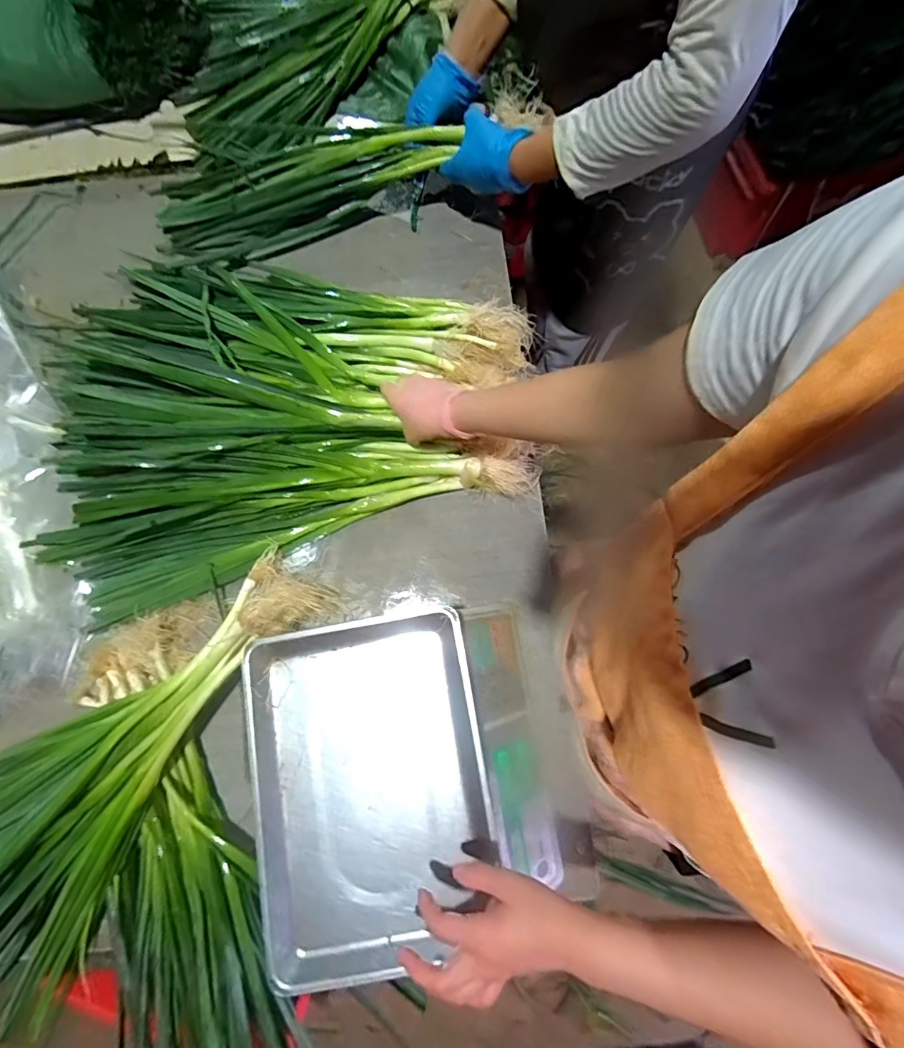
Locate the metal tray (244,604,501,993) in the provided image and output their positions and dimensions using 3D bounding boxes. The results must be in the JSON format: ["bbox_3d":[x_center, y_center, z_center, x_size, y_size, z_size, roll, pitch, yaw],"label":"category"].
[{"bbox_3d":[-0.088,0.273,0.493,0.246,0.028,0.327,-11,77,-1],"label":"metal tray"}]

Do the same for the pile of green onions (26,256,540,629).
[{"bbox_3d":[-0.247,-0.201,0.662,0.696,0.088,0.476,-17,78,-3],"label":"pile of green onions"}]

